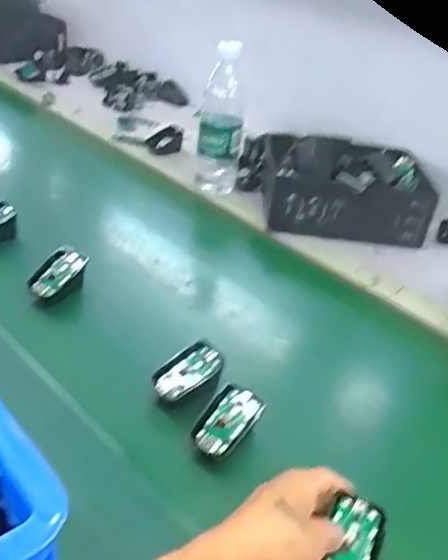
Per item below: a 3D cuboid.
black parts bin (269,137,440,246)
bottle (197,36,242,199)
[{"bbox_3d":[0.191,-0.136,0.894,0.243,0.084,0.147,6,34,-2],"label":"black parts bin"},{"bbox_3d":[-0.004,-0.248,0.920,0.068,0.223,0.070,7,34,-1],"label":"bottle"}]

